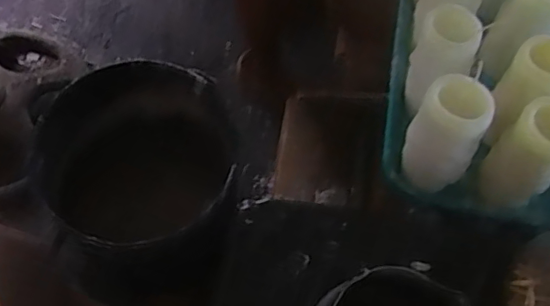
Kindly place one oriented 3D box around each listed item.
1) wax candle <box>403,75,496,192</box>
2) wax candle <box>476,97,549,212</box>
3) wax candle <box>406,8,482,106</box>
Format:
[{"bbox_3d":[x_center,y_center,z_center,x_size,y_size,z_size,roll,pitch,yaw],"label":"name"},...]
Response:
[{"bbox_3d":[0.138,-0.016,0.489,0.052,0.105,0.051,8,61,2],"label":"wax candle"},{"bbox_3d":[0.210,0.003,0.485,0.049,0.105,0.053,-40,70,-21],"label":"wax candle"},{"bbox_3d":[0.146,-0.084,0.528,0.047,0.099,0.046,12,61,4],"label":"wax candle"}]

